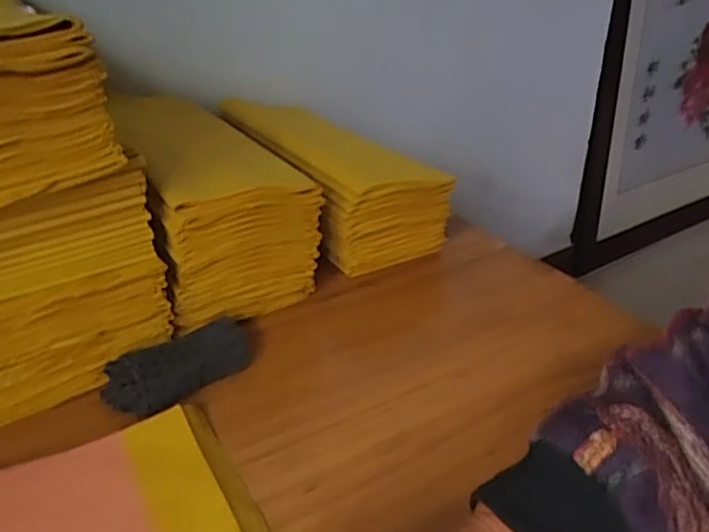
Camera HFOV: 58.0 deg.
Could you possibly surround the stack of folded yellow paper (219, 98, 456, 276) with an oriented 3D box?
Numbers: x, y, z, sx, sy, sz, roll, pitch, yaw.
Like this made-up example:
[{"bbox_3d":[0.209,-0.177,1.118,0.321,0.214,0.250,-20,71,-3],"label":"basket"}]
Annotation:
[{"bbox_3d":[-0.039,-0.105,0.761,0.138,0.114,0.325,-17,34,-29],"label":"stack of folded yellow paper"}]

